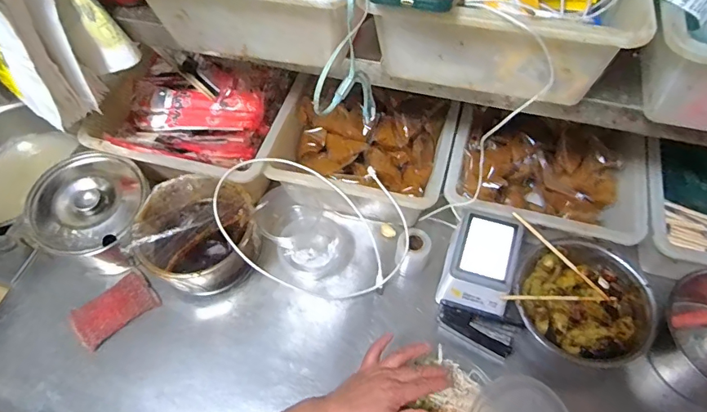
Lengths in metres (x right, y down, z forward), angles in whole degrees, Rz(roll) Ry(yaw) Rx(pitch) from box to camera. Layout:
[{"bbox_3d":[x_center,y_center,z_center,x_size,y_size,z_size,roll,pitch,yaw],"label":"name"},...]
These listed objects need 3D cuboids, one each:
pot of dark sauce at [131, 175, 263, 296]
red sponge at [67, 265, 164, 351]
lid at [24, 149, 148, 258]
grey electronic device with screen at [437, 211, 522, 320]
[{"bbox_3d":[-0.242,0.053,0.738,0.181,0.116,0.176,-30,61,-16],"label":"pot of dark sauce"},{"bbox_3d":[-0.370,0.159,0.720,0.120,0.013,0.072,-37,63,-19],"label":"red sponge"},{"bbox_3d":[-0.415,-0.009,0.723,0.178,0.045,0.165,-1,57,1],"label":"lid"},{"bbox_3d":[0.185,0.086,0.679,0.100,0.093,0.118,14,59,11],"label":"grey electronic device with screen"}]

